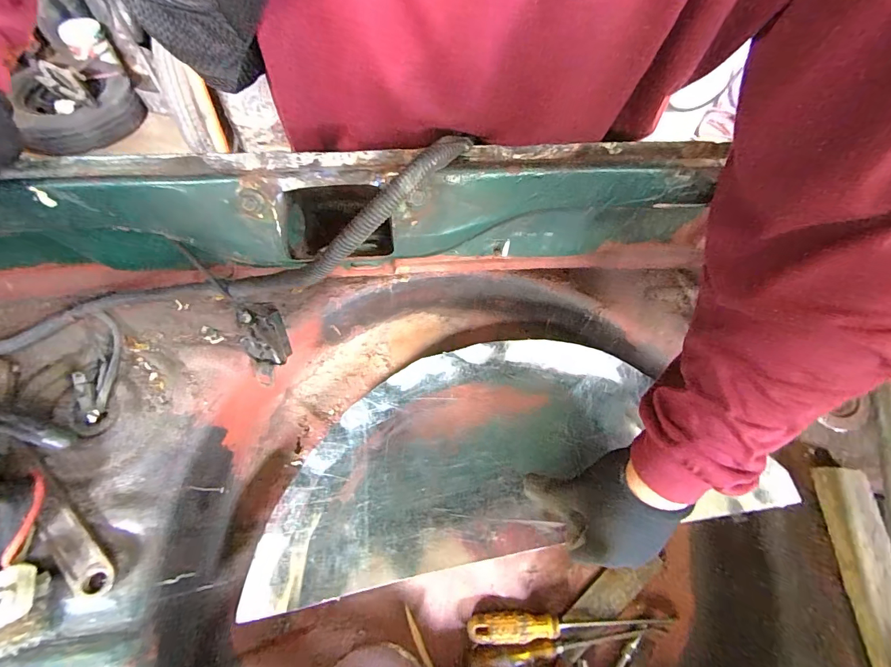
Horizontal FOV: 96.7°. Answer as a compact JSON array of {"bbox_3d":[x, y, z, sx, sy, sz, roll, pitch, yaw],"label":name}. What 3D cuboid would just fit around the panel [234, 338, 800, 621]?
[{"bbox_3d":[0.047,0.133,0.484,0.539,0.034,0.256,-14,47,2],"label":"panel"}]

